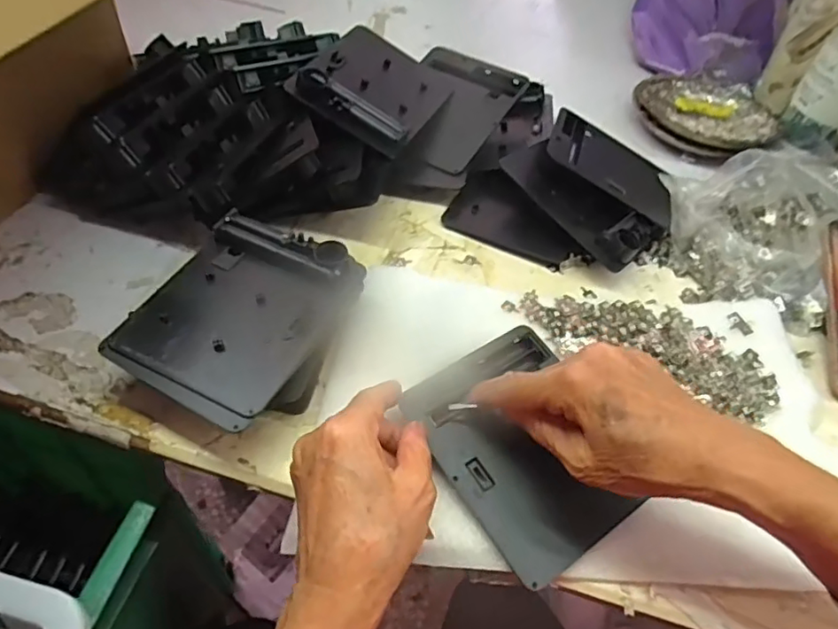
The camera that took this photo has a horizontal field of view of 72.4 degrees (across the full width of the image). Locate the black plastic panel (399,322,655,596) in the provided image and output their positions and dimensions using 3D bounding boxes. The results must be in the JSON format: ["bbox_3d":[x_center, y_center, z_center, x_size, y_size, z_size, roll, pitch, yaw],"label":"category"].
[{"bbox_3d":[0.066,0.084,0.358,0.107,0.015,0.135,-26,72,-27],"label":"black plastic panel"}]

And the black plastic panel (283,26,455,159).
[{"bbox_3d":[-0.040,-0.207,0.514,0.113,0.014,0.137,33,50,-1],"label":"black plastic panel"}]

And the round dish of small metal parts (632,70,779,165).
[{"bbox_3d":[0.306,-0.217,0.616,0.141,0.029,0.150,3,51,-3],"label":"round dish of small metal parts"}]

